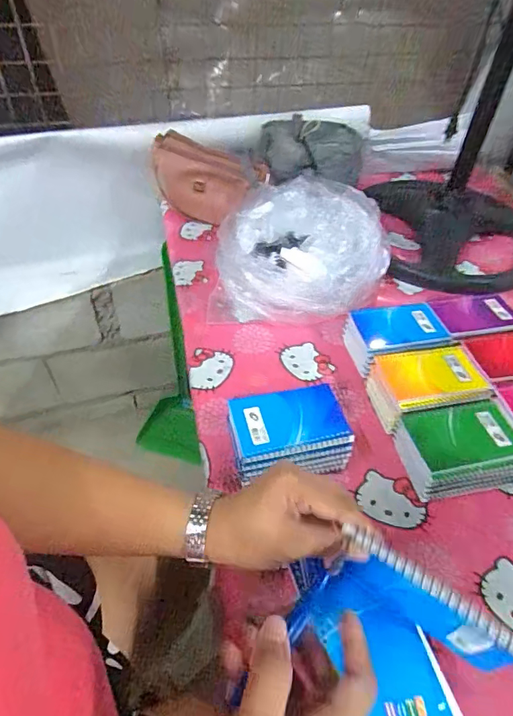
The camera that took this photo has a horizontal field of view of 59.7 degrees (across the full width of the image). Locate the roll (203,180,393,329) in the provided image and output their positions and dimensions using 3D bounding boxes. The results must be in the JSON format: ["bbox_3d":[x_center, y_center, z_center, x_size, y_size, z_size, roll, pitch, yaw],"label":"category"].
[{"bbox_3d":[0.074,-0.174,0.758,0.287,0.152,0.226,4,46,3],"label":"roll"}]

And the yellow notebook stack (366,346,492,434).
[{"bbox_3d":[0.231,0.038,0.618,0.148,0.053,0.098,-9,47,-10],"label":"yellow notebook stack"}]

